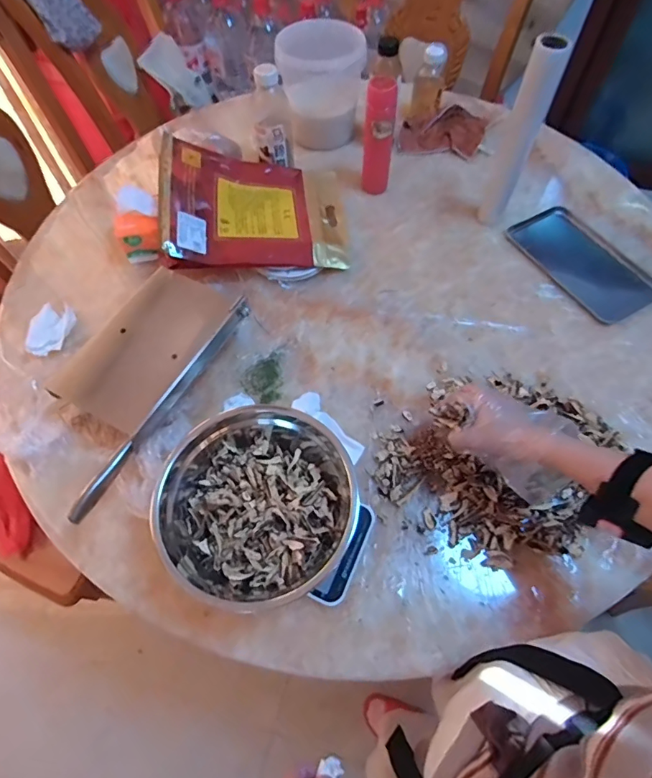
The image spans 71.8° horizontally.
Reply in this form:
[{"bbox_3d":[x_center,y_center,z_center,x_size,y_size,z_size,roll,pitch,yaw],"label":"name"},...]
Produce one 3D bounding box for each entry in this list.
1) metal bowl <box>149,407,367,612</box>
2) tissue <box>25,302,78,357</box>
[{"bbox_3d":[-0.081,0.137,0.557,0.230,0.082,0.206,-3,61,-1],"label":"metal bowl"},{"bbox_3d":[-0.460,-0.102,0.751,0.053,0.027,0.093,8,61,5],"label":"tissue"}]

